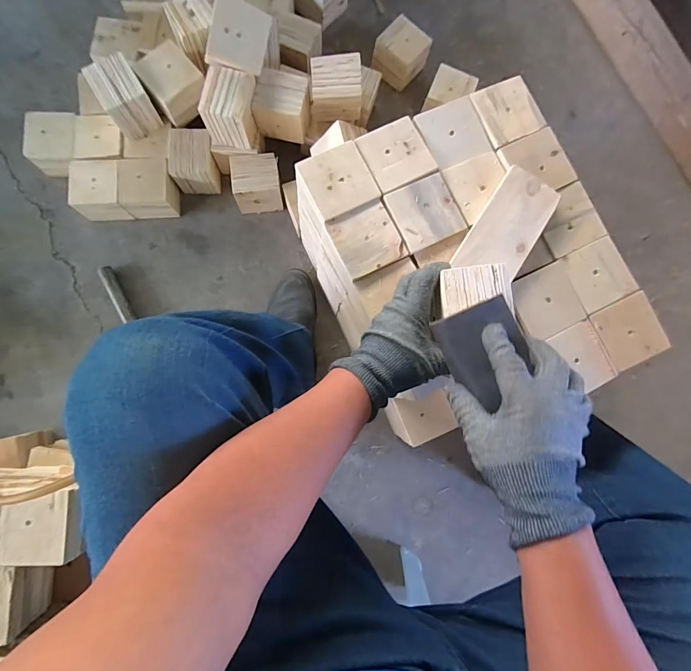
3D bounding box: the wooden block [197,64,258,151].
[{"bbox_3d":[-0.213,-0.422,0.709,0.088,0.081,0.098,10,84,-2],"label":"wooden block"}]

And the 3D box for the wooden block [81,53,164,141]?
[{"bbox_3d":[-0.412,-0.446,0.709,0.082,0.097,0.094,-30,87,-6],"label":"wooden block"}]

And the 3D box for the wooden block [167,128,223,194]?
[{"bbox_3d":[-0.309,-0.358,0.790,0.094,0.086,0.099,3,84,-3],"label":"wooden block"}]

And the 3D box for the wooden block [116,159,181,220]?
[{"bbox_3d":[-0.402,-0.305,0.788,0.101,0.077,0.104,-3,84,-4],"label":"wooden block"}]

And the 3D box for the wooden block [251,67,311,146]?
[{"bbox_3d":[-0.119,-0.439,0.728,0.091,0.089,0.081,10,84,-2],"label":"wooden block"}]

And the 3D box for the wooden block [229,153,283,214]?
[{"bbox_3d":[-0.181,-0.316,0.794,0.095,0.088,0.091,-6,85,-4],"label":"wooden block"}]

